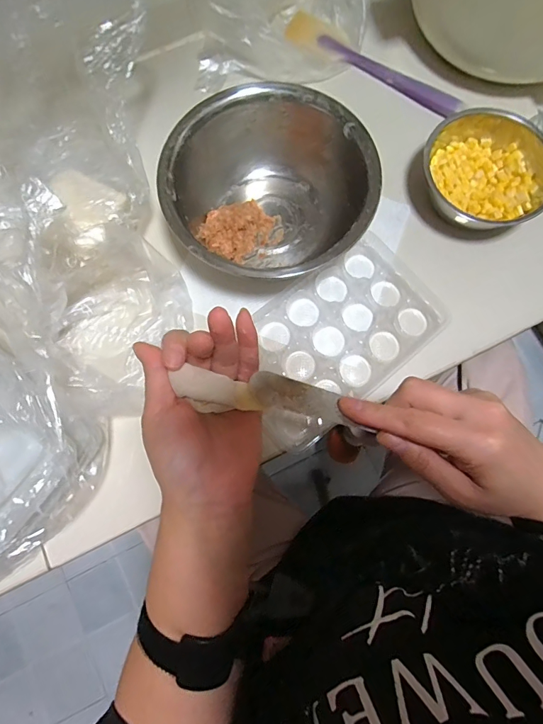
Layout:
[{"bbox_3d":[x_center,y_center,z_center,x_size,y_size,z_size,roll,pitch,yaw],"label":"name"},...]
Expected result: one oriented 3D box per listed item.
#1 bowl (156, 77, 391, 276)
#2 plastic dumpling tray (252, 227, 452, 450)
[{"bbox_3d":[-0.003,-0.176,0.422,0.211,0.078,0.202,-8,77,-3],"label":"bowl"},{"bbox_3d":[0.078,-0.040,0.429,0.183,0.034,0.143,-40,81,-10],"label":"plastic dumpling tray"}]

